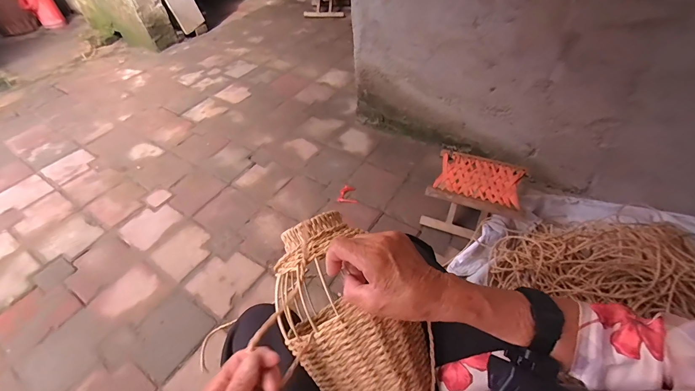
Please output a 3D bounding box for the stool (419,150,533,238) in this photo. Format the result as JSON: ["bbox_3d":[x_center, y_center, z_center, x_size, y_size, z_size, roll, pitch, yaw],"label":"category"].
[{"bbox_3d":[0.422,0.006,1.101,0.274,0.181,0.229,16,51,17],"label":"stool"}]

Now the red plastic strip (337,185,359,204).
[{"bbox_3d":[0.003,-0.006,1.248,0.074,0.015,0.100,2,48,5],"label":"red plastic strip"}]

